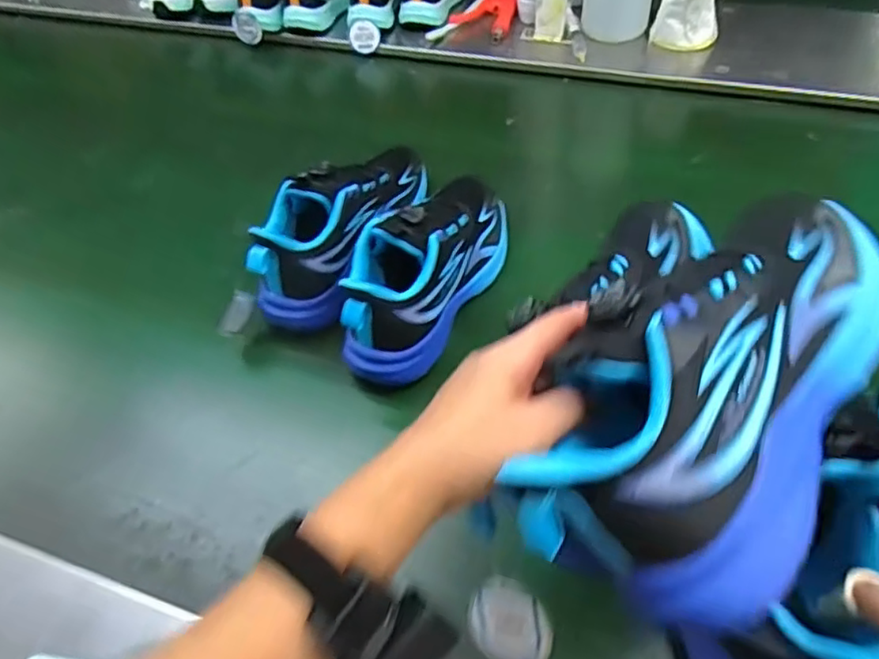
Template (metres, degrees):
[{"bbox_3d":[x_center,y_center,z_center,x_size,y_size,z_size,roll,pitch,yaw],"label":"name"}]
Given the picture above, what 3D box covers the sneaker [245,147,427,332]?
[{"bbox_3d":[-0.096,-0.117,0.637,0.082,0.112,0.260,21,54,22],"label":"sneaker"}]

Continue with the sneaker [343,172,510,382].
[{"bbox_3d":[-0.008,-0.064,0.581,0.079,0.113,0.238,20,54,21],"label":"sneaker"}]

